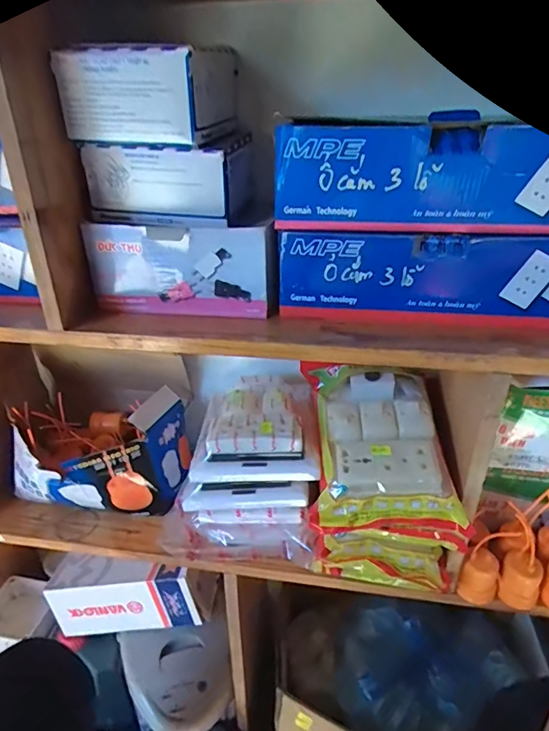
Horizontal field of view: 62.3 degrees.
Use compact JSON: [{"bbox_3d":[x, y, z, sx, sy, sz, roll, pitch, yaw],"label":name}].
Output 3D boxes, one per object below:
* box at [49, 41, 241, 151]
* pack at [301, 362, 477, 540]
[{"bbox_3d":[-0.106,-0.255,0.437,0.120,0.071,0.161,6,30,12],"label":"box"},{"bbox_3d":[0.113,0.078,0.507,0.158,0.081,0.199,2,29,4],"label":"pack"}]

